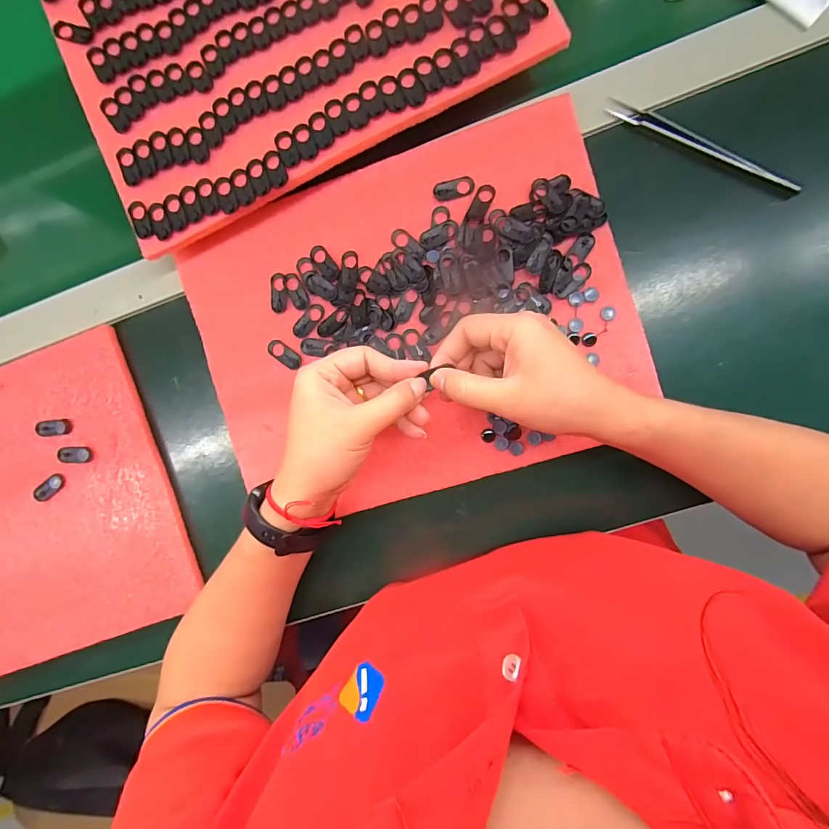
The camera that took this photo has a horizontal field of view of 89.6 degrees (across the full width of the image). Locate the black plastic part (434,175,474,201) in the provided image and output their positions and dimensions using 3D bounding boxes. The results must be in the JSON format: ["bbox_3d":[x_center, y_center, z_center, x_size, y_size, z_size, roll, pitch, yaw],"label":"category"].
[{"bbox_3d":[0.031,-0.177,0.326,0.031,0.004,0.015,-8,90,6],"label":"black plastic part"}]

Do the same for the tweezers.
[{"bbox_3d":[0.215,-0.201,0.313,0.149,0.013,0.013,28,93,5],"label":"tweezers"}]

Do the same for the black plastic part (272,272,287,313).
[{"bbox_3d":[-0.112,-0.100,0.343,0.013,0.004,0.032,2,91,6],"label":"black plastic part"}]

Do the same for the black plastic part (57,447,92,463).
[{"bbox_3d":[-0.294,0.035,0.362,0.029,0.004,0.014,1,91,6],"label":"black plastic part"}]

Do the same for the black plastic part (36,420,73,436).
[{"bbox_3d":[-0.314,0.012,0.363,0.030,0.004,0.014,-4,90,6],"label":"black plastic part"}]

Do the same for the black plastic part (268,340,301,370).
[{"bbox_3d":[-0.107,-0.049,0.346,0.030,0.004,0.014,39,94,4],"label":"black plastic part"}]

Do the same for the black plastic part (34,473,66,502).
[{"bbox_3d":[-0.320,0.064,0.366,0.032,0.004,0.014,-41,87,5],"label":"black plastic part"}]

